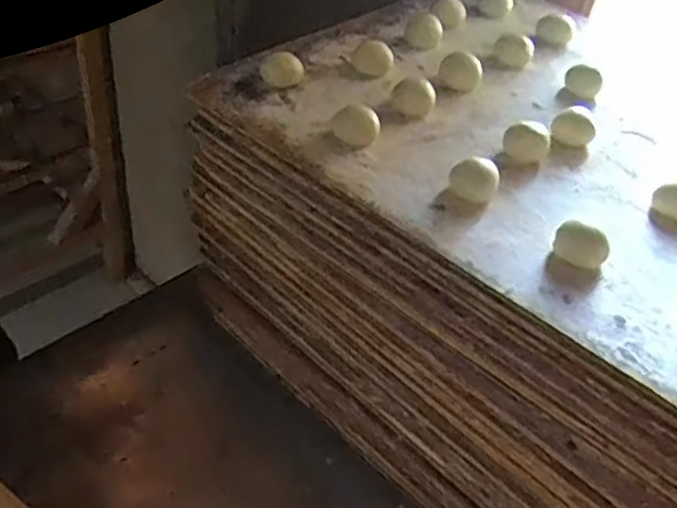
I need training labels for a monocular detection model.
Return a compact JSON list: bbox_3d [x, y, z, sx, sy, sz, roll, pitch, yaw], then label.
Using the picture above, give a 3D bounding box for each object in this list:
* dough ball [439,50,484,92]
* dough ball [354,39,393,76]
[{"bbox_3d":[0.101,-0.149,0.556,0.035,0.023,0.027,13,43,6],"label":"dough ball"},{"bbox_3d":[0.029,-0.164,0.565,0.033,0.021,0.025,9,43,2],"label":"dough ball"}]

